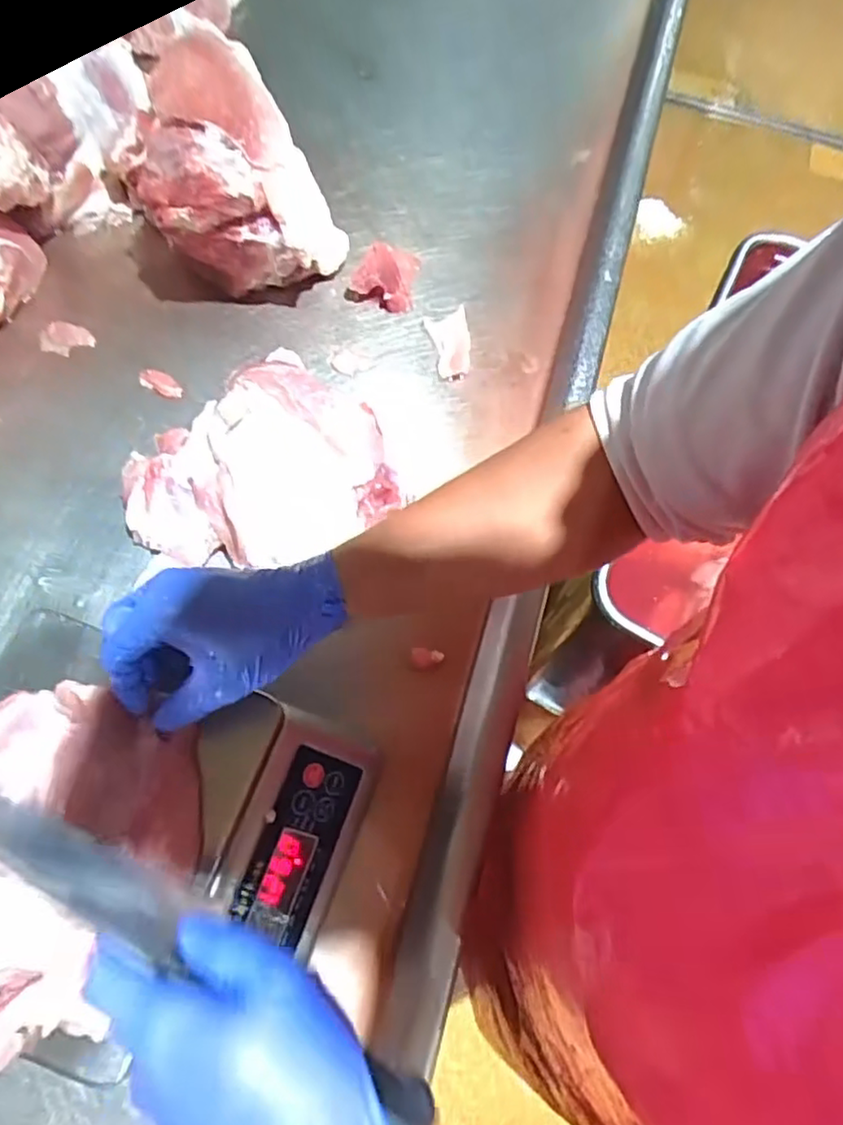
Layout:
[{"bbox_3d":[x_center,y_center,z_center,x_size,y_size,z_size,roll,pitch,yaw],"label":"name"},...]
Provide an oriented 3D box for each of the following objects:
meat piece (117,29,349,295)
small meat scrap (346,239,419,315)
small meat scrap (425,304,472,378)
[{"bbox_3d":[-0.190,-0.369,0.621,0.161,0.139,0.225,-29,74,-12],"label":"meat piece"},{"bbox_3d":[-0.040,-0.296,0.662,0.067,0.034,0.069,10,70,1],"label":"small meat scrap"},{"bbox_3d":[0.030,-0.224,0.654,0.040,0.011,0.081,-10,71,-6],"label":"small meat scrap"}]

